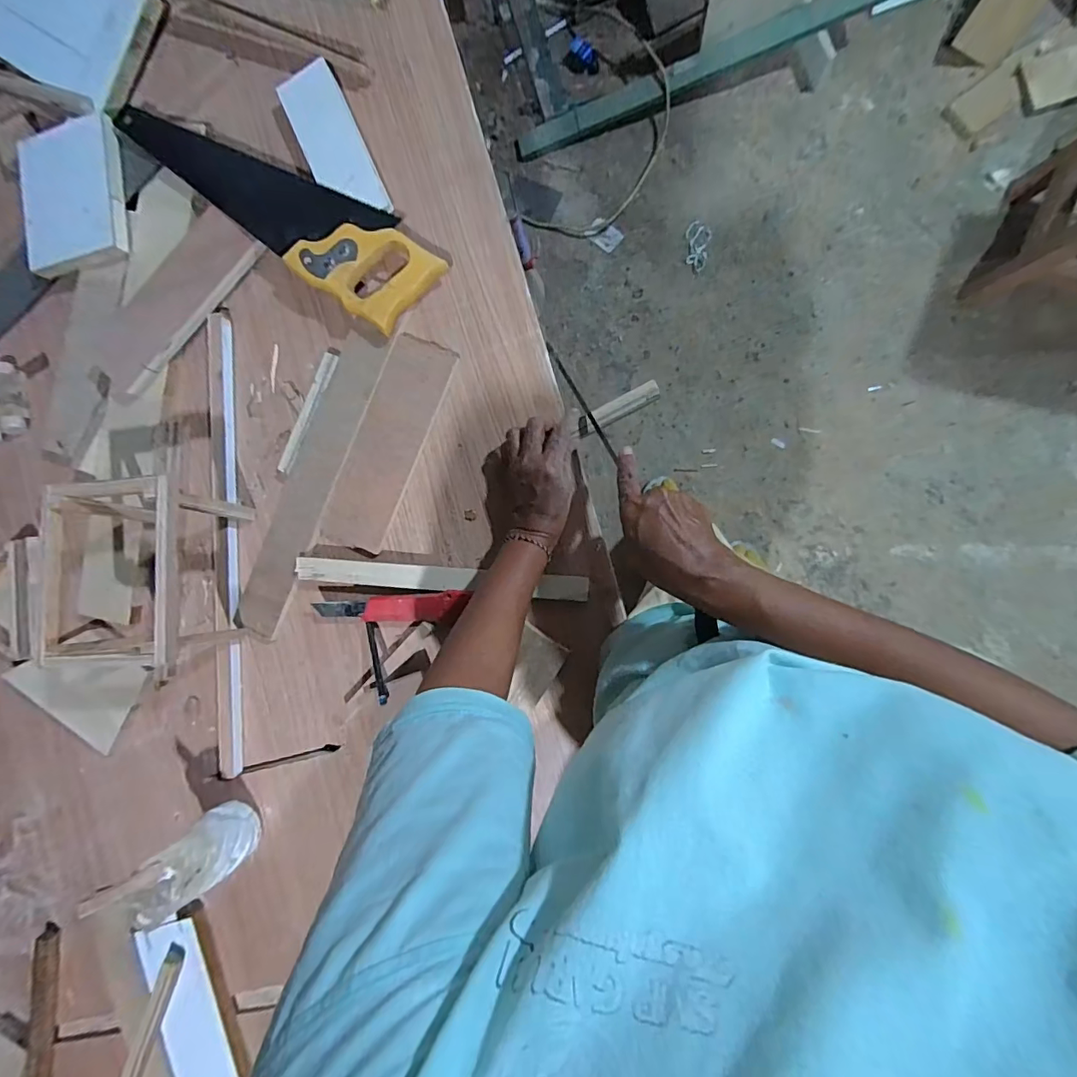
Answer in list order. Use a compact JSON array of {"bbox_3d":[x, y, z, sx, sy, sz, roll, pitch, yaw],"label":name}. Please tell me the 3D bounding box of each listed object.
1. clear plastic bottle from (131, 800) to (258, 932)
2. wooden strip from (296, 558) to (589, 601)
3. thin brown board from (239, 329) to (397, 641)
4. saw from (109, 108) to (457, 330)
[{"bbox_3d":[-0.346,0.328,0.512,0.067,0.109,0.062,0,90,9],"label":"clear plastic bottle"},{"bbox_3d":[-0.104,0.042,0.518,0.309,0.017,0.026,3,91,9],"label":"wooden strip"},{"bbox_3d":[-0.248,-0.058,0.538,0.057,0.015,0.344,24,93,5],"label":"thin brown board"},{"bbox_3d":[-0.279,-0.370,0.534,0.401,0.034,0.100,40,96,7],"label":"saw"}]

